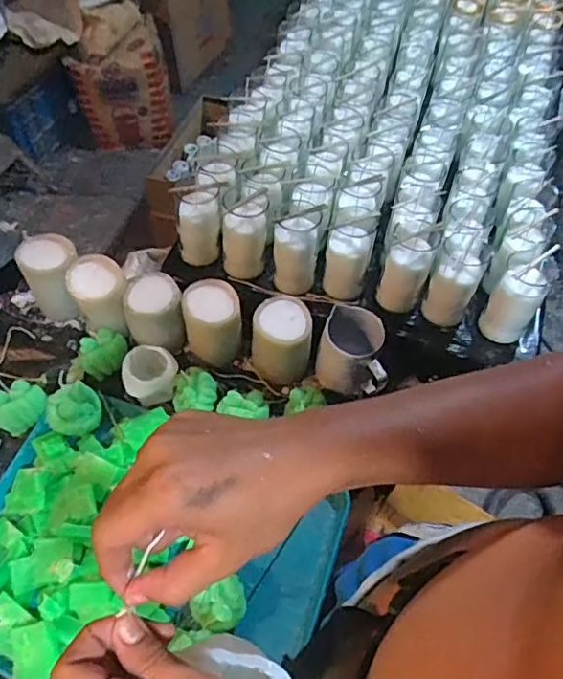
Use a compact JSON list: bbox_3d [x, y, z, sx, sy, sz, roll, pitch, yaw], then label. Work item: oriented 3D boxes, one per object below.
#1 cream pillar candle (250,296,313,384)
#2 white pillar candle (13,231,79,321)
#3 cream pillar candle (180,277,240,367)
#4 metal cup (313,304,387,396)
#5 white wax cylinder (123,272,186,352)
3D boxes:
[{"bbox_3d":[0.000,0.000,0.814,0.083,0.111,0.080,7,57,2],"label":"cream pillar candle"},{"bbox_3d":[-0.348,-0.092,0.870,0.086,0.110,0.100,-22,60,-16],"label":"white pillar candle"},{"bbox_3d":[-0.100,-0.022,0.820,0.082,0.094,0.095,-2,57,-4],"label":"cream pillar candle"},{"bbox_3d":[0.104,0.018,0.807,0.100,0.093,0.086,16,58,8],"label":"metal cup"},{"bbox_3d":[-0.182,-0.039,0.818,0.081,0.096,0.087,0,57,-2],"label":"white wax cylinder"}]

